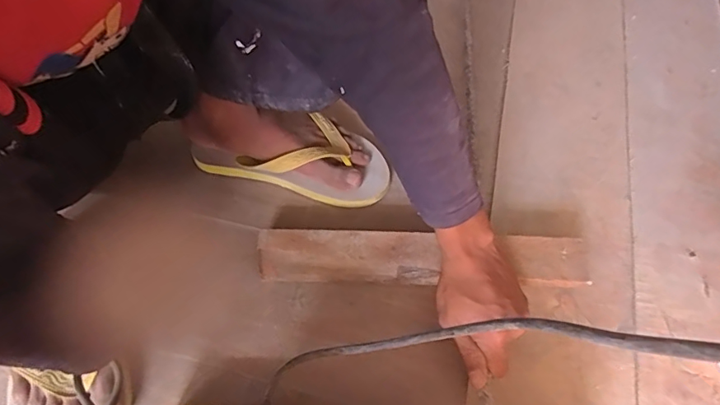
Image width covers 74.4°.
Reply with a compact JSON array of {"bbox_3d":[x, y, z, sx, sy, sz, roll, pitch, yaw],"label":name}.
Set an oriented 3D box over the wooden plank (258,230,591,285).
[{"bbox_3d":[0.058,0.060,0.484,0.323,0.045,0.050,2,59,3],"label":"wooden plank"}]

